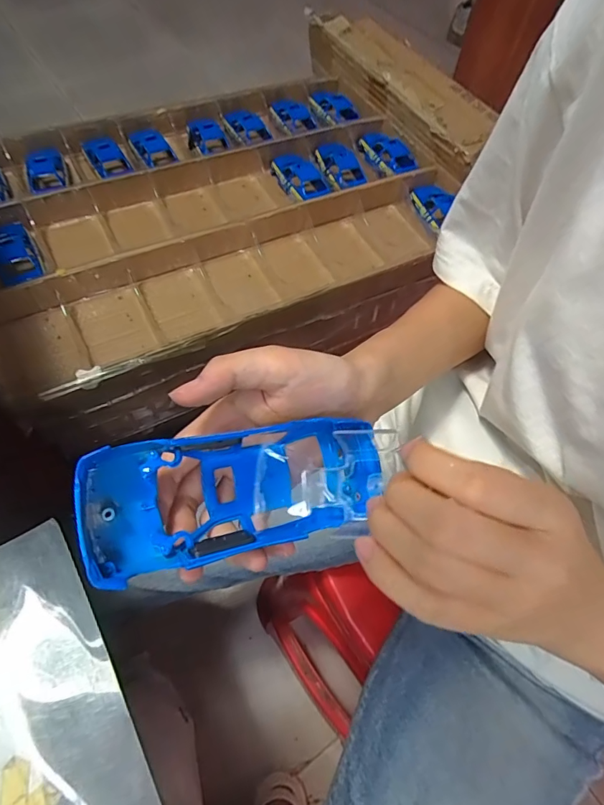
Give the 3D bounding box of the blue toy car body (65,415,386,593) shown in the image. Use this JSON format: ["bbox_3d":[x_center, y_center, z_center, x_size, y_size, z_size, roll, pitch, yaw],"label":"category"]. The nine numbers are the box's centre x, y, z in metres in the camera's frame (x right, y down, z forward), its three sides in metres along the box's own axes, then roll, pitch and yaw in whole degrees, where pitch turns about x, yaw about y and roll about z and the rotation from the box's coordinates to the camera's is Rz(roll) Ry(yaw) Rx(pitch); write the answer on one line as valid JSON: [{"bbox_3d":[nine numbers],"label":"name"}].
[{"bbox_3d":[-0.026,0.040,0.211,0.144,0.030,0.059,-8,60,-27],"label":"blue toy car body"}]

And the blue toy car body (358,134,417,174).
[{"bbox_3d":[0.138,-0.403,0.715,0.058,0.026,0.111,-18,63,-14],"label":"blue toy car body"}]

